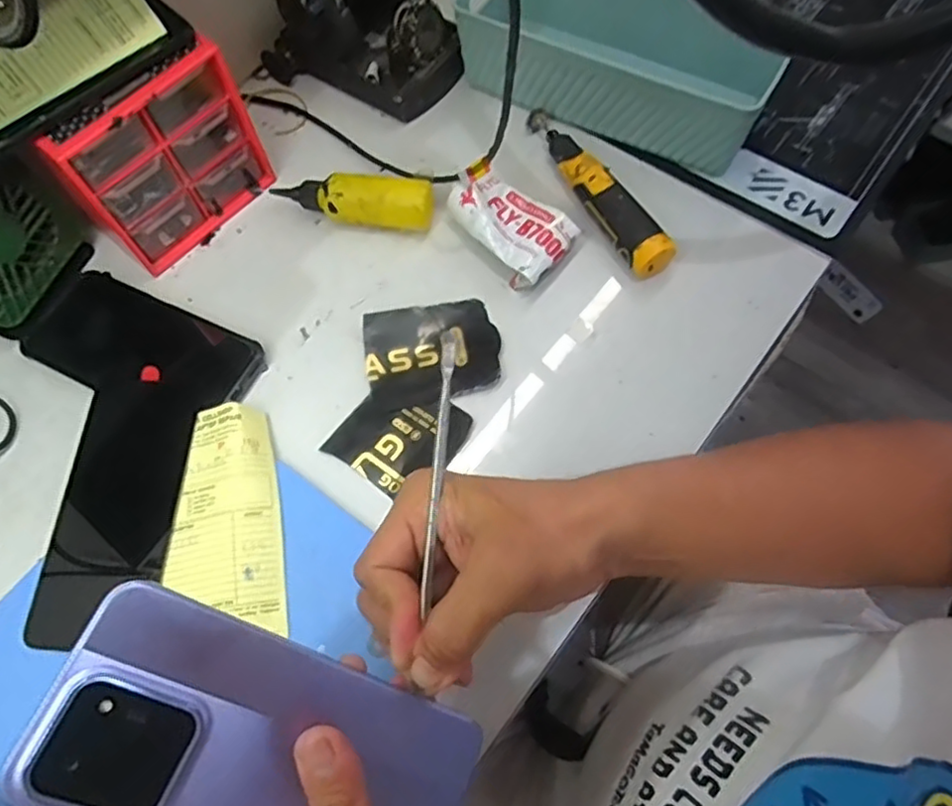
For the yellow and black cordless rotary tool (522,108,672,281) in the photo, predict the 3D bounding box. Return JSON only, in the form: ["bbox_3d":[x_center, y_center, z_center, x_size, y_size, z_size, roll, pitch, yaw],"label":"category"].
[{"bbox_3d":[0.091,-0.164,0.494,0.032,0.027,0.171,-24,69,-8],"label":"yellow and black cordless rotary tool"}]

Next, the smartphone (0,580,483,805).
[{"bbox_3d":[-0.076,0.134,0.257,0.167,0.007,0.079,28,67,-23],"label":"smartphone"}]

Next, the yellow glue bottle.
[{"bbox_3d":[-0.092,-0.151,0.496,0.119,0.035,0.036,2,67,3],"label":"yellow glue bottle"}]

